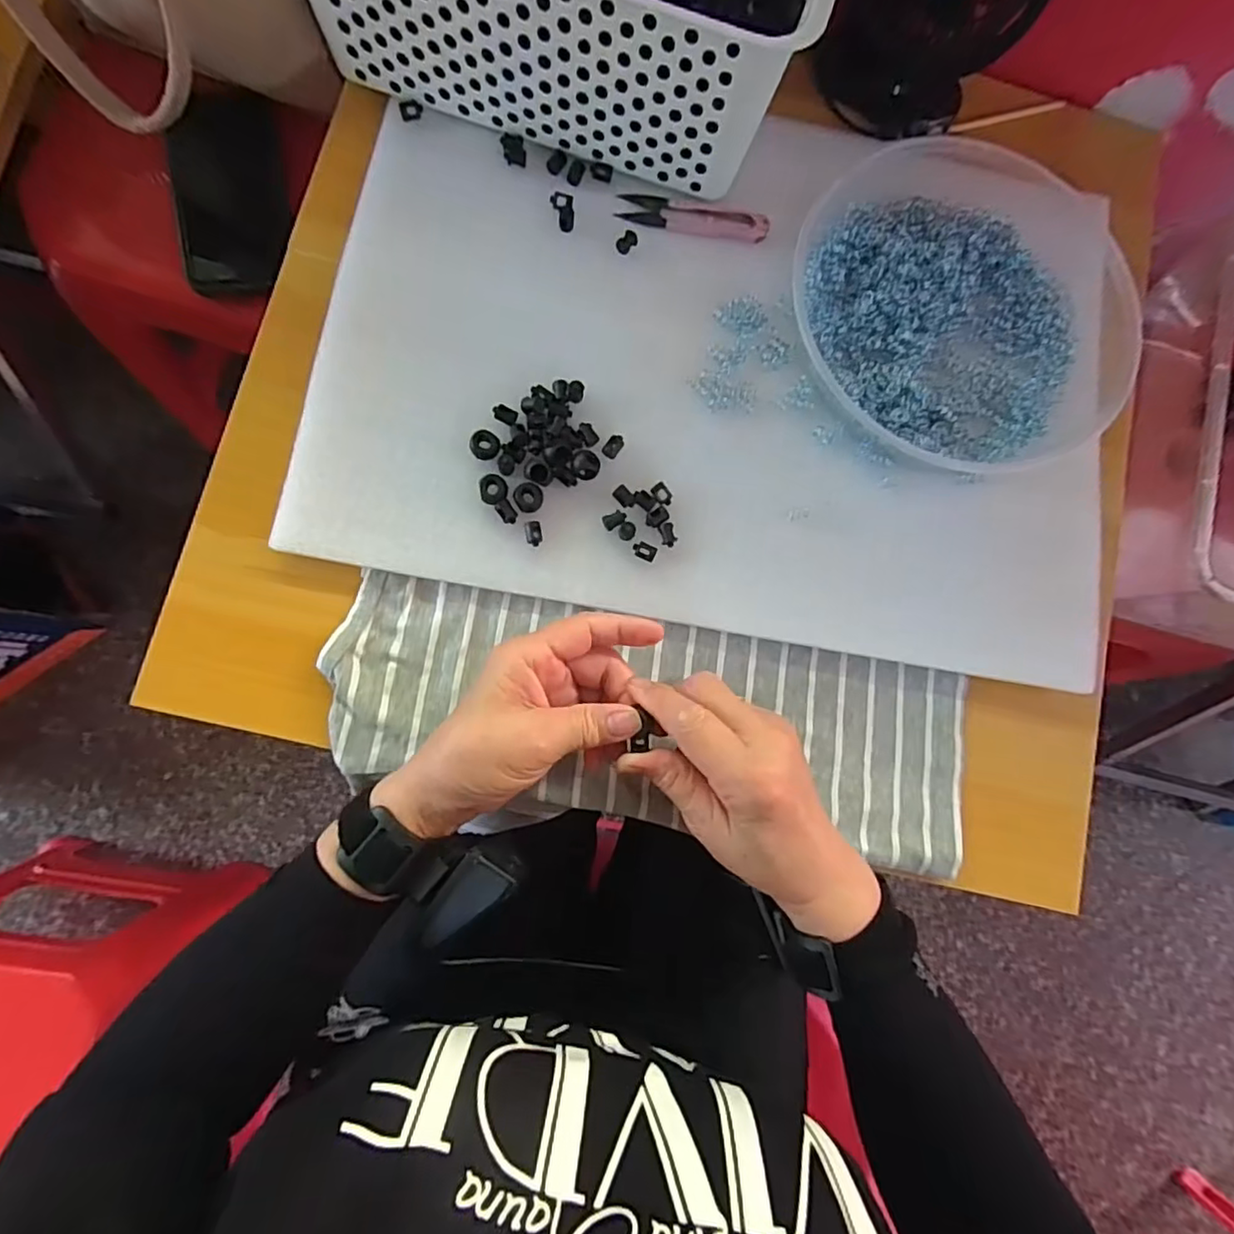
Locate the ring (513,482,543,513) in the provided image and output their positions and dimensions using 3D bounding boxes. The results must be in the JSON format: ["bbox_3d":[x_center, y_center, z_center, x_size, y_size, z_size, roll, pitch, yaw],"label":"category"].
[{"bbox_3d":[-0.053,-0.072,0.364,0.017,0.004,0.018,1,83,-6],"label":"ring"}]

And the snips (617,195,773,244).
[{"bbox_3d":[0.052,-0.271,0.411,0.099,0.008,0.025,5,83,-5],"label":"snips"}]

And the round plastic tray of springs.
[{"bbox_3d":[0.243,-0.205,0.402,0.241,0.034,0.216,1,82,-8],"label":"round plastic tray of springs"}]

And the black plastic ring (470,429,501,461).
[{"bbox_3d":[-0.079,-0.103,0.366,0.018,0.005,0.017,1,83,-6],"label":"black plastic ring"}]

